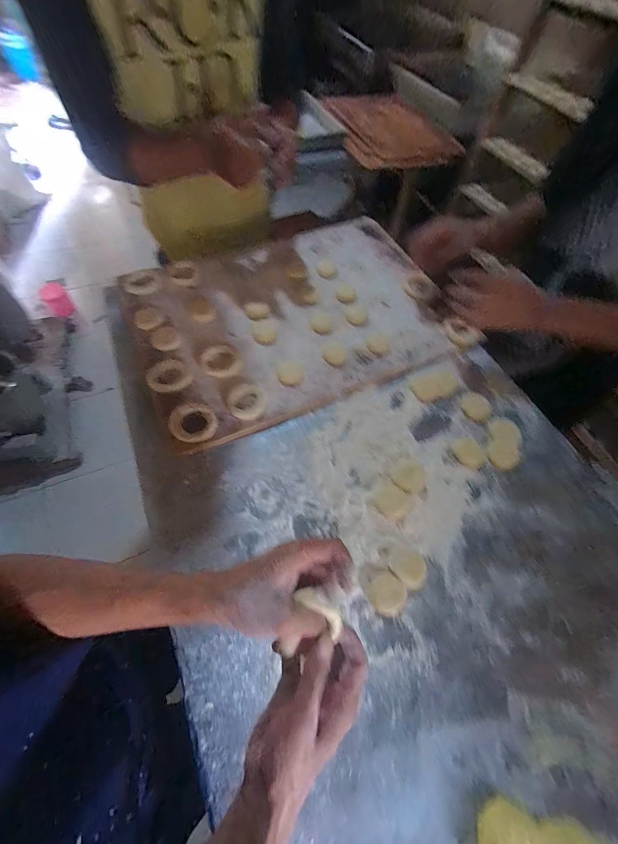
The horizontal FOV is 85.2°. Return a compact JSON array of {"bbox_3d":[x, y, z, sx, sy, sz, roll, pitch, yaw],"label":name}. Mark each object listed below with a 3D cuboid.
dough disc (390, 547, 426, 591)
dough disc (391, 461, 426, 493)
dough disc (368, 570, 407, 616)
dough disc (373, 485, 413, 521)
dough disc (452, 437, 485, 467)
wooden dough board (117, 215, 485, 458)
[{"bbox_3d":[0.128,0.183,0.423,0.040,0.004,0.045,-32,65,-21],"label":"dough disc"},{"bbox_3d":[0.145,0.077,0.483,0.046,0.004,0.048,2,58,-2],"label":"dough disc"},{"bbox_3d":[0.094,0.206,0.404,0.044,0.004,0.044,2,58,-2],"label":"dough disc"},{"bbox_3d":[0.116,0.110,0.458,0.046,0.004,0.045,2,58,-2],"label":"dough disc"},{"bbox_3d":[0.246,0.046,0.515,0.045,0.004,0.048,2,58,-2],"label":"dough disc"},{"bbox_3d":[-0.025,-0.224,0.647,0.580,0.022,0.433,-22,62,-16],"label":"wooden dough board"}]

